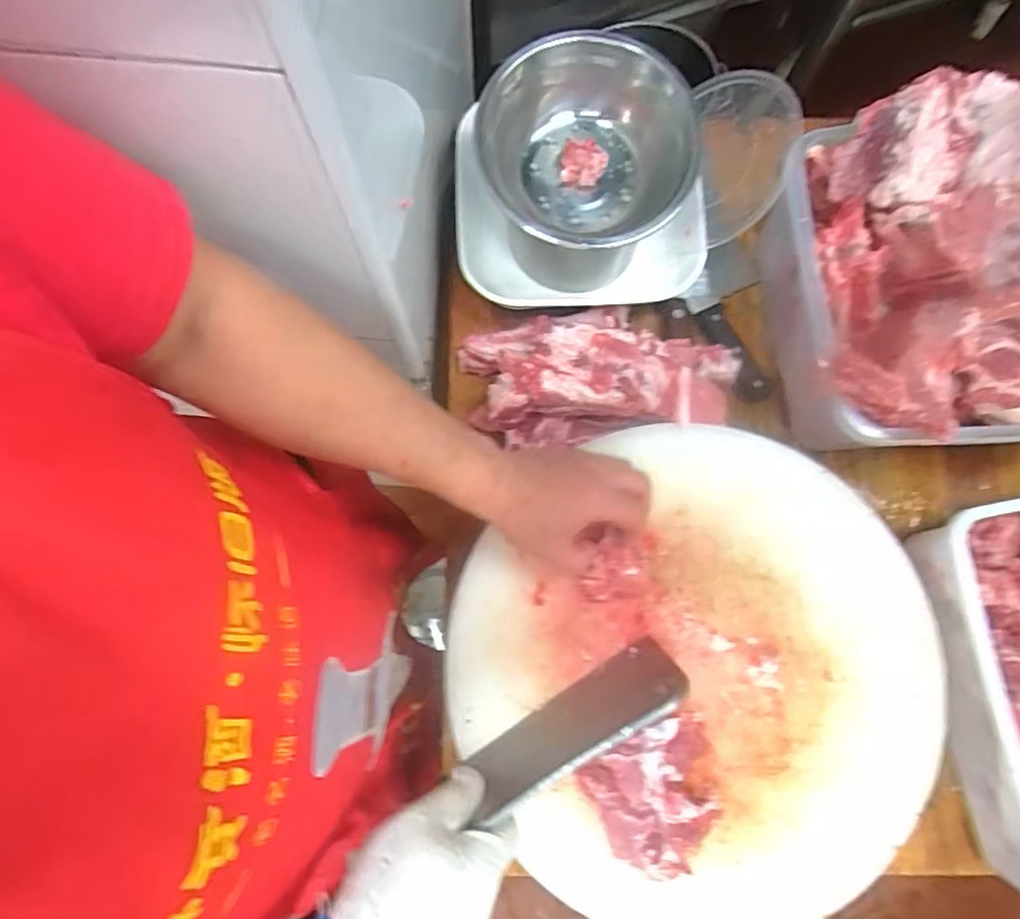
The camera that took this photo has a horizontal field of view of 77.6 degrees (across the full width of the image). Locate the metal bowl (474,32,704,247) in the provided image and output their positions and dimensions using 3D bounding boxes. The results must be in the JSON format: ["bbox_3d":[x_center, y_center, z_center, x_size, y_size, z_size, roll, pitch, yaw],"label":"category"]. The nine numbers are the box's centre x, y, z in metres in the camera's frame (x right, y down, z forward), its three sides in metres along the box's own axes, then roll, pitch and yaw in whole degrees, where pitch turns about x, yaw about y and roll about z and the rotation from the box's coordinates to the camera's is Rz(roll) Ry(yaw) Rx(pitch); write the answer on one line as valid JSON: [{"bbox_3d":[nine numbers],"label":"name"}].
[{"bbox_3d":[0.070,-0.275,0.571,0.186,0.077,0.185,0,78,-1],"label":"metal bowl"}]

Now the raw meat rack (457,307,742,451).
[{"bbox_3d":[0.090,-0.091,0.617,0.272,0.080,0.134,-5,79,-2],"label":"raw meat rack"}]

